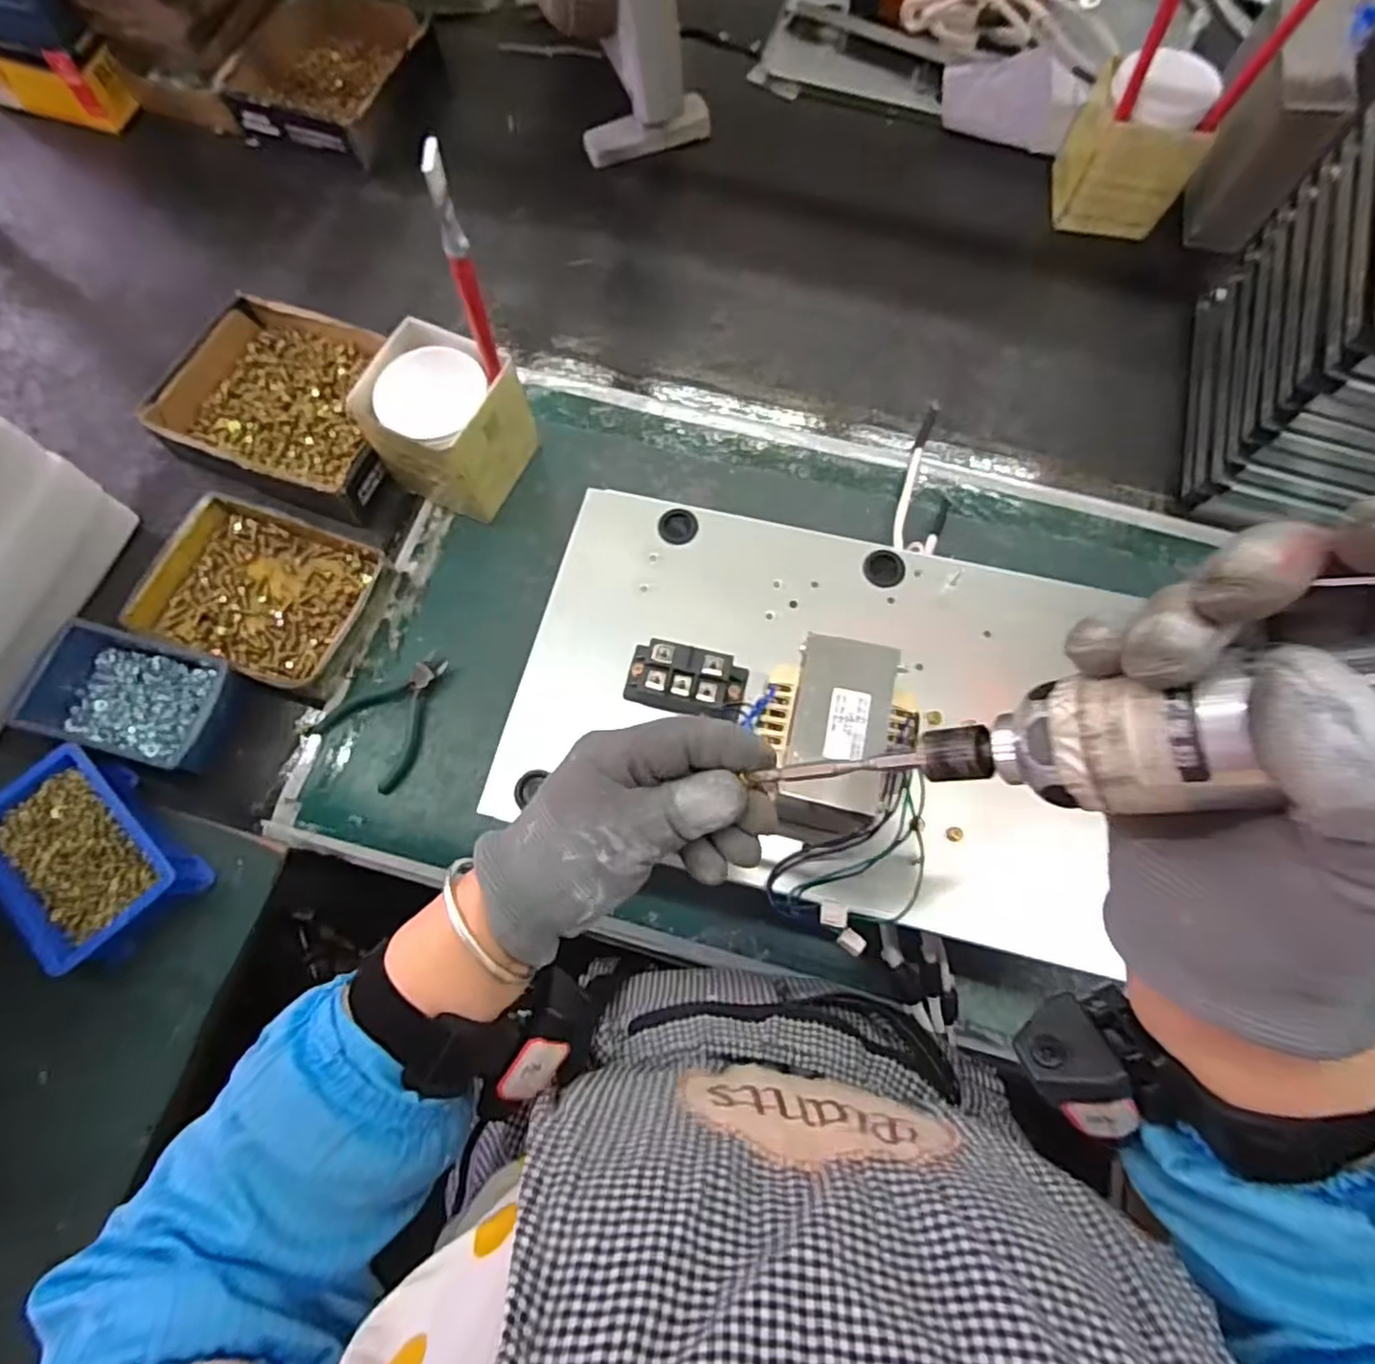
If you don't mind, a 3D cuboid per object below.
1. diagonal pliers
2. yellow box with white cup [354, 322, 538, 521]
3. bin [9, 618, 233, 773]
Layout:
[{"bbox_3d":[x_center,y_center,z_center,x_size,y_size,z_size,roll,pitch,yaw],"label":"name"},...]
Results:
[{"bbox_3d":[-0.245,0.025,0.572,0.088,0.014,0.111,40,75,11],"label":"diagonal pliers"},{"bbox_3d":[-0.212,-0.231,0.609,0.115,0.105,0.111,25,73,7],"label":"yellow box with white cup"},{"bbox_3d":[-0.445,0.014,0.558,0.154,0.050,0.097,15,72,4],"label":"bin"}]

